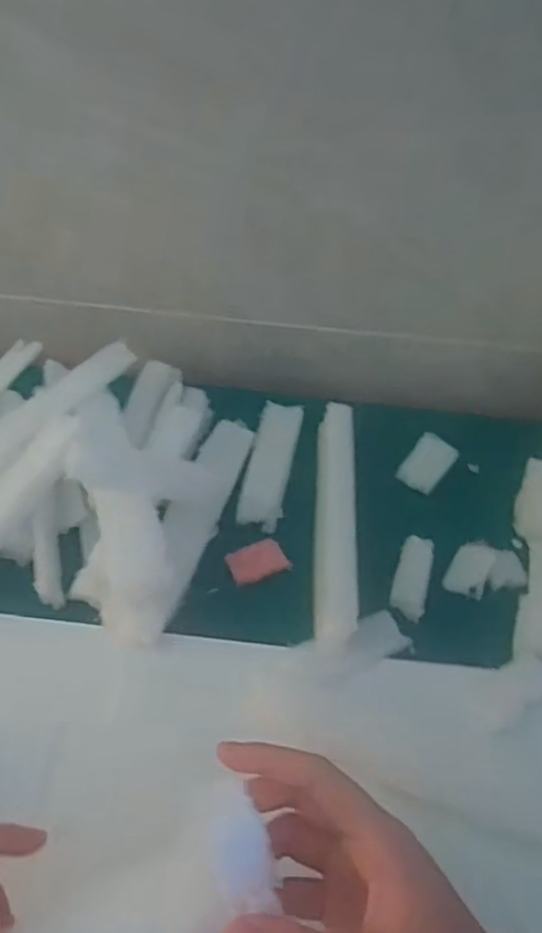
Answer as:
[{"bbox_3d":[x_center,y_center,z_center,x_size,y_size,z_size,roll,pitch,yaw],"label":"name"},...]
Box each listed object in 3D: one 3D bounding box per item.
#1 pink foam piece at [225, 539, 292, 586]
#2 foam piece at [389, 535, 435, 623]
[{"bbox_3d":[-0.010,0.070,0.529,0.043,0.006,0.027,-16,50,-23],"label":"pink foam piece"},{"bbox_3d":[0.103,0.080,0.520,0.026,0.013,0.064,18,46,9],"label":"foam piece"}]

